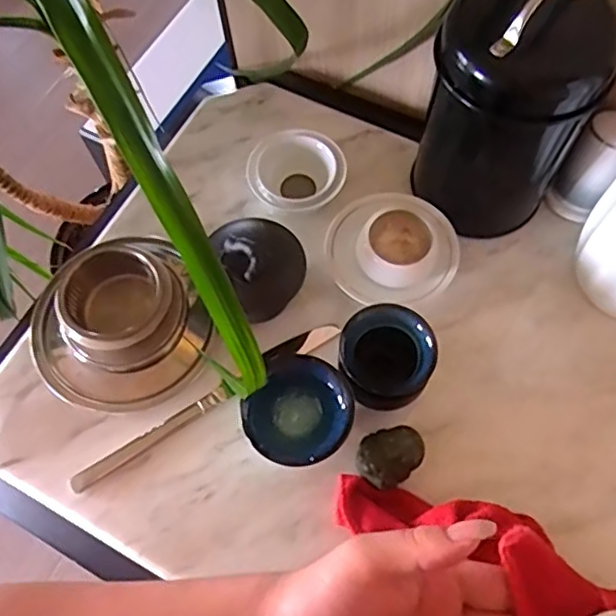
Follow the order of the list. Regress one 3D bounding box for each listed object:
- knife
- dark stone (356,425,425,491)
[{"bbox_3d":[-0.069,0.063,0.424,0.207,0.004,0.016,-31,69,-10],"label":"knife"},{"bbox_3d":[0.052,0.094,0.387,0.041,0.033,0.034,-36,70,-12],"label":"dark stone"}]

